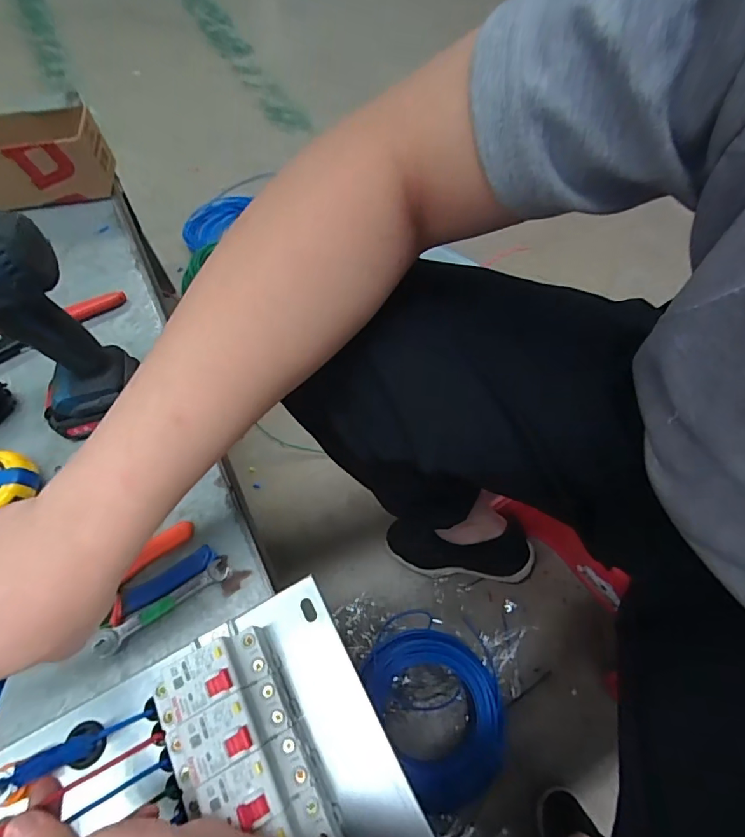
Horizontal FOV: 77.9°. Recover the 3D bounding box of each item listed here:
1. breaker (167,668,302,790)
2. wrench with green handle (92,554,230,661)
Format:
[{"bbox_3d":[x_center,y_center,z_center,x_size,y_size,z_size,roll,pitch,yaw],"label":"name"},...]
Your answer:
[{"bbox_3d":[-0.095,0.212,0.315,0.077,0.061,0.037,-27,65,-12],"label":"breaker"},{"bbox_3d":[-0.182,0.162,0.398,0.124,0.004,0.019,-32,66,-14],"label":"wrench with green handle"}]

